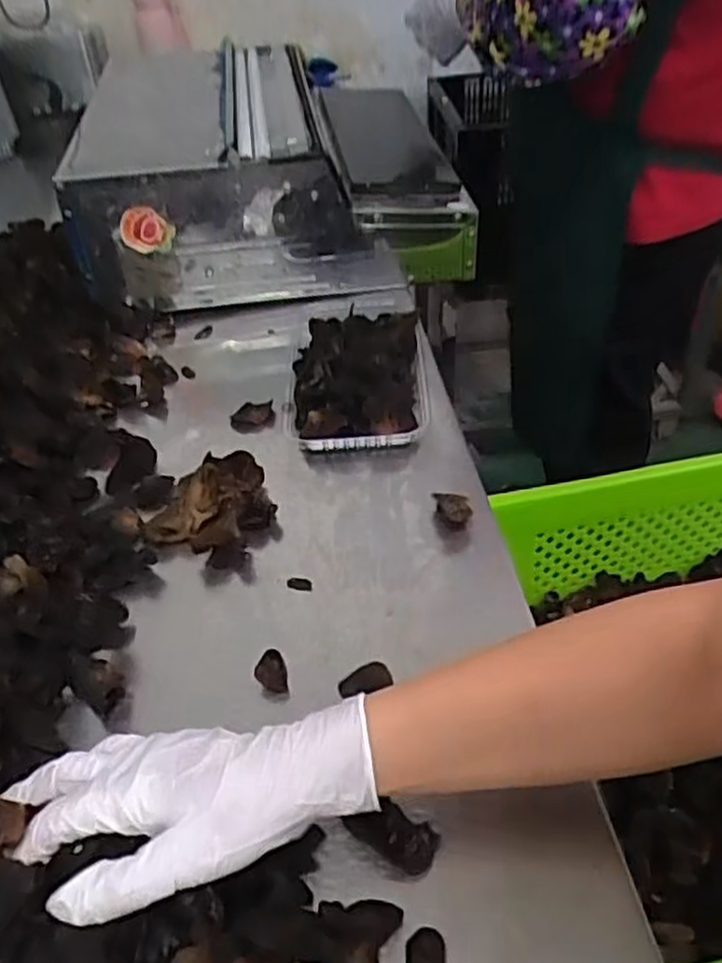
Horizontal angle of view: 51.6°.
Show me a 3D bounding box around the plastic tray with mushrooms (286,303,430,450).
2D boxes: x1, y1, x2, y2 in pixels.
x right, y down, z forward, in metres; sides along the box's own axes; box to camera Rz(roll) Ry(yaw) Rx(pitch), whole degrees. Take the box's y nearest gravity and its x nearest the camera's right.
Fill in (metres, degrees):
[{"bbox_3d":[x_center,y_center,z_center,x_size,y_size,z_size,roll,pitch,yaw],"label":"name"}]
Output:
[{"bbox_3d":[-0.003,-0.108,0.715,0.124,0.048,0.222,-2,42,2],"label":"plastic tray with mushrooms"}]

